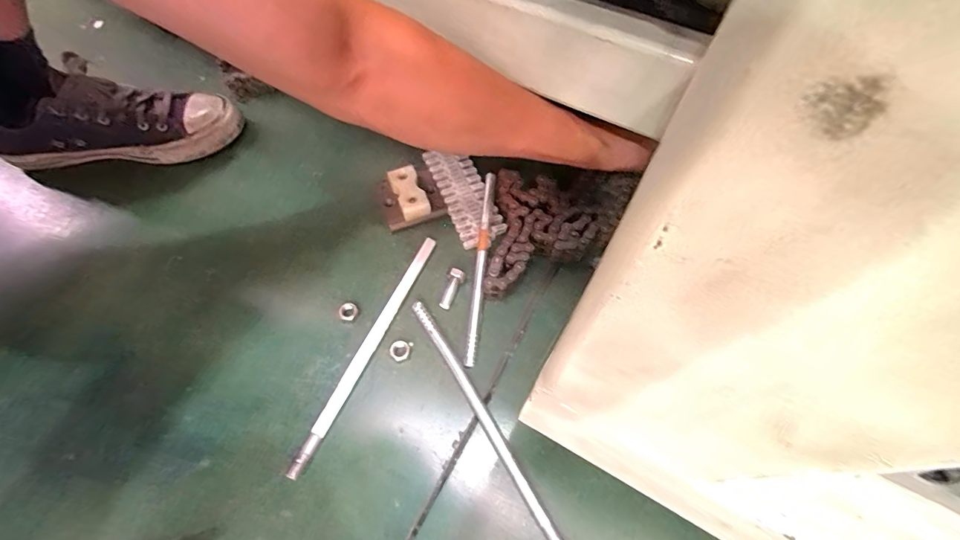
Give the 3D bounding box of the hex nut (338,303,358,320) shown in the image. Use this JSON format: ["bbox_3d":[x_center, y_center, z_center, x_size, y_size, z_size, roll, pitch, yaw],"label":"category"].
[{"bbox_3d":[-0.131,0.042,0.422,0.018,0.009,0.017,-32,67,-17],"label":"hex nut"}]

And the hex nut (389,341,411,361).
[{"bbox_3d":[-0.076,0.077,0.403,0.019,0.007,0.018,-23,64,-13],"label":"hex nut"}]

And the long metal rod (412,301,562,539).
[{"bbox_3d":[0.005,0.131,0.374,0.014,0.011,0.251,-28,66,-16],"label":"long metal rod"}]

